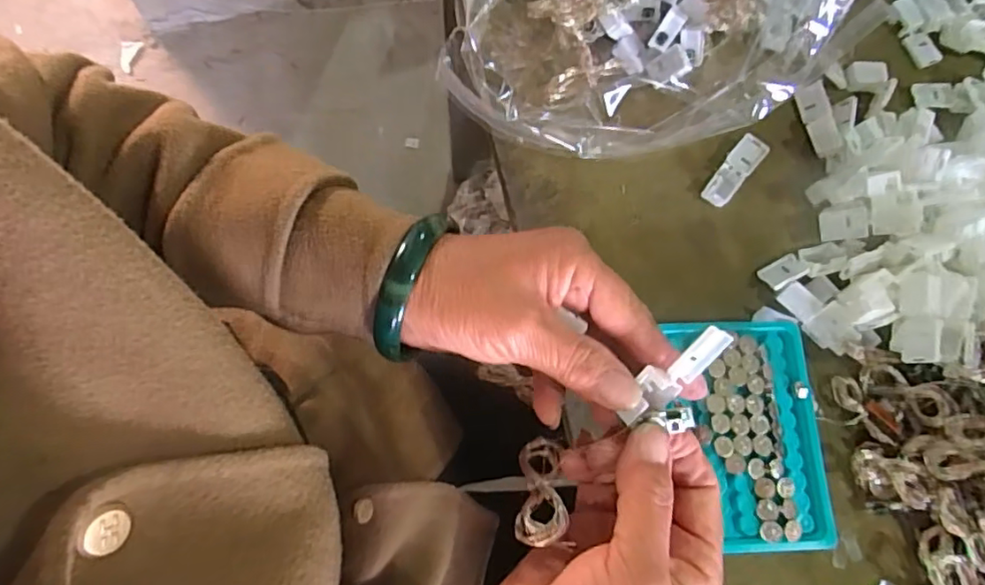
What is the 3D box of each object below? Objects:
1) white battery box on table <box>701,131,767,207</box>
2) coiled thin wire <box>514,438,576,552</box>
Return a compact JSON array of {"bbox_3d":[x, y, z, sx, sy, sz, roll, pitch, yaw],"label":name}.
[{"bbox_3d":[0.167,-0.084,0.411,0.020,0.010,0.056,40,80,10],"label":"white battery box on table"},{"bbox_3d":[0.021,0.085,0.258,0.020,0.012,0.049,3,37,2],"label":"coiled thin wire"}]

